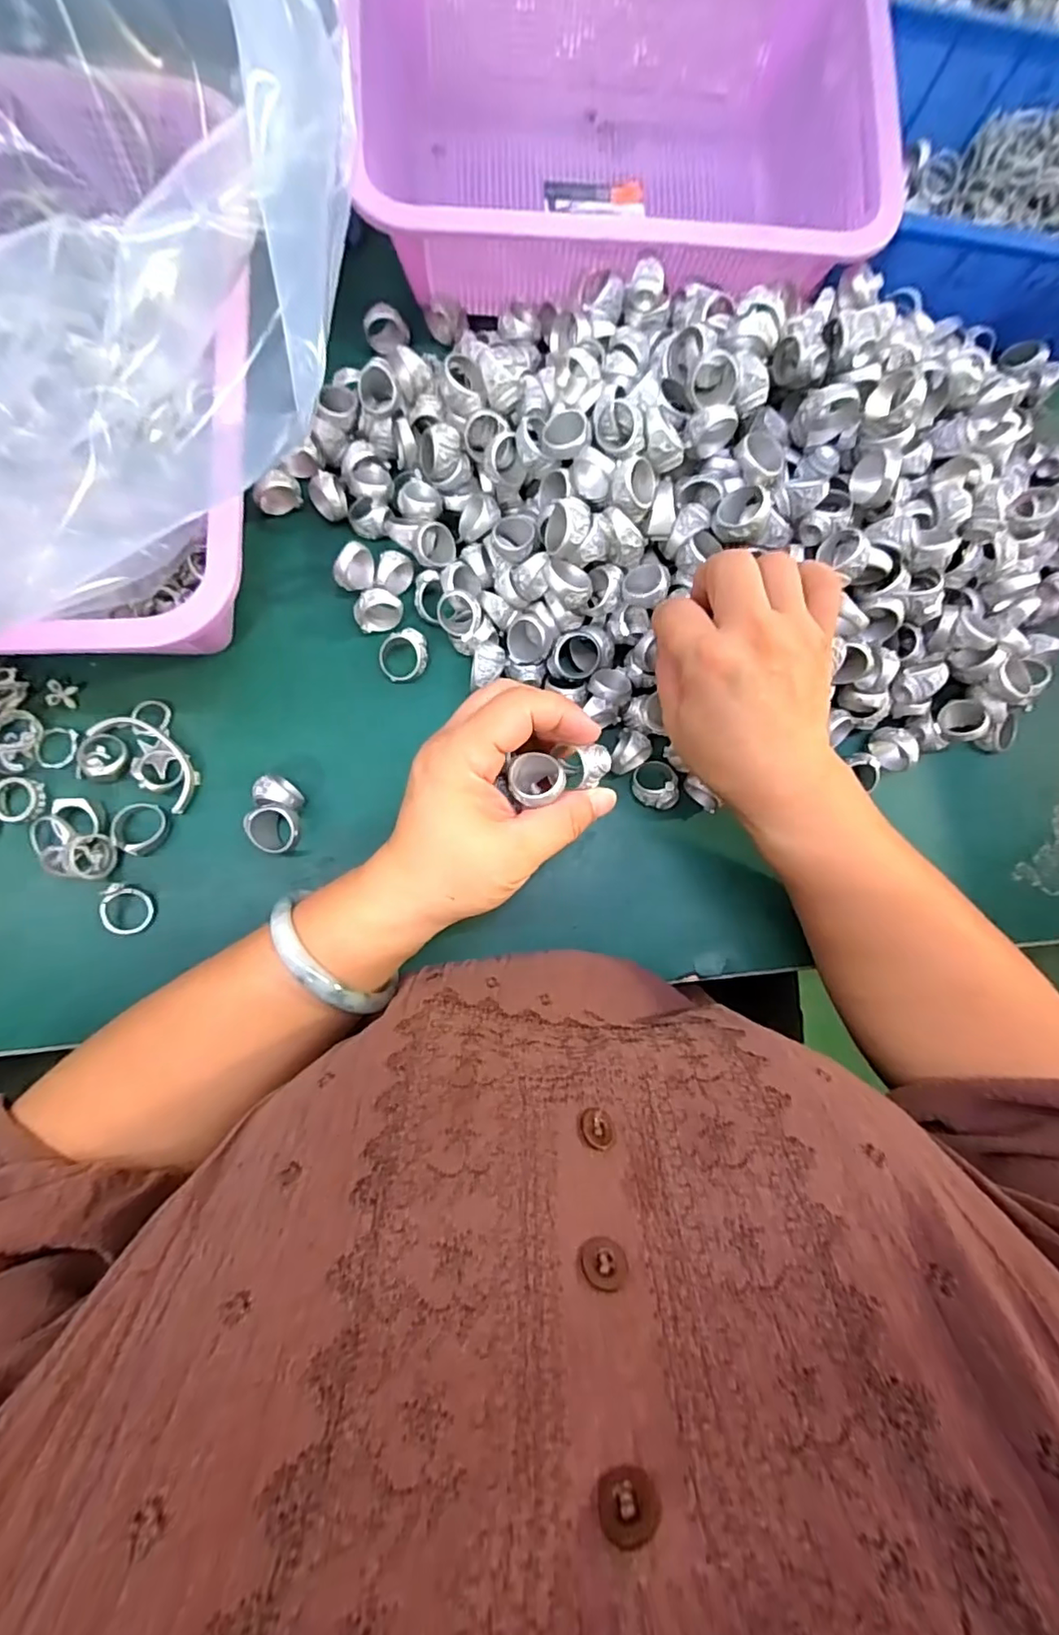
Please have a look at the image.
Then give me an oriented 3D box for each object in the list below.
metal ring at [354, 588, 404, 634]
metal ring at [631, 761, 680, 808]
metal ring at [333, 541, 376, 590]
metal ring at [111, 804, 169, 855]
[{"bbox_3d":[-0.085,-0.116,0.322,0.026,0.019,0.016,-29,86,-10],"label":"metal ring"},{"bbox_3d":[0.071,-0.019,0.326,0.023,0.018,0.028,-5,83,-7],"label":"metal ring"},{"bbox_3d":[-0.098,-0.141,0.323,0.009,0.025,0.025,29,80,20],"label":"metal ring"},{"bbox_3d":[-0.203,0.006,0.295,0.025,0.008,0.027,1,81,-7],"label":"metal ring"}]

